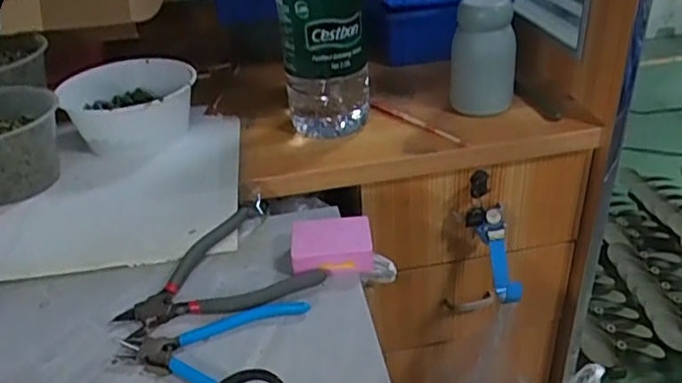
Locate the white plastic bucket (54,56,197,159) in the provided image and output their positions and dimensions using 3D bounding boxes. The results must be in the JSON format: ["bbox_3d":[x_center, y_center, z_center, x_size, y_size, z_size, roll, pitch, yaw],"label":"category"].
[{"bbox_3d":[-0.274,-0.109,0.801,0.149,0.083,0.161,-4,33,3],"label":"white plastic bucket"}]

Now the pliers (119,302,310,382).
[{"bbox_3d":[-0.102,0.121,0.486,0.141,0.010,0.107,4,34,14],"label":"pliers"}]

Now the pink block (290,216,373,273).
[{"bbox_3d":[-0.008,0.050,0.570,0.074,0.029,0.058,-3,33,5],"label":"pink block"}]

